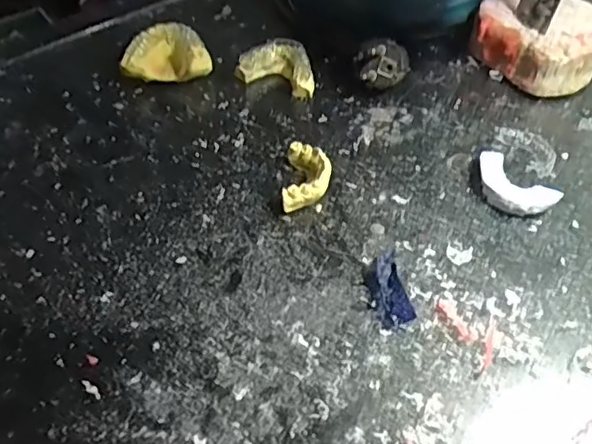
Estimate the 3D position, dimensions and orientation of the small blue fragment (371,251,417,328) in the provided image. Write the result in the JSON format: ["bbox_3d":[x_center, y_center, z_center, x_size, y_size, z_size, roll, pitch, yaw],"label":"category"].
[{"bbox_3d":[0.052,0.036,0.324,0.018,0.004,0.047,-7,50,-7],"label":"small blue fragment"}]

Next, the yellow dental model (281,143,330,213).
[{"bbox_3d":[0.007,-0.027,0.369,0.027,0.016,0.047,5,50,3],"label":"yellow dental model"}]

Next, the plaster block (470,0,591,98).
[{"bbox_3d":[0.190,-0.140,0.453,0.073,0.043,0.092,-35,58,-26],"label":"plaster block"}]

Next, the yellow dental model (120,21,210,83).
[{"bbox_3d":[-0.094,-0.127,0.447,0.061,0.026,0.056,3,50,2],"label":"yellow dental model"}]

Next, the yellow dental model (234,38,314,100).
[{"bbox_3d":[-0.010,-0.119,0.445,0.057,0.022,0.042,20,53,16],"label":"yellow dental model"}]

